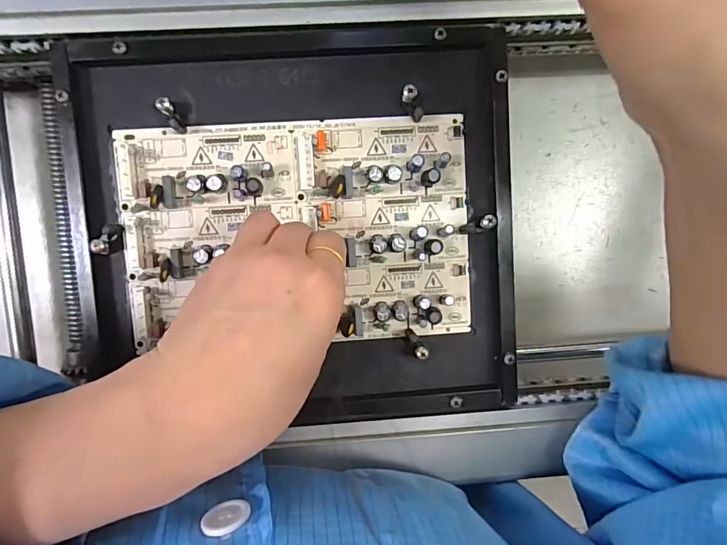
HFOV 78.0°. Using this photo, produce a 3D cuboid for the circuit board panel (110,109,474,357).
[{"bbox_3d":[-0.039,-0.024,0.274,0.206,0.018,0.133,-3,99,-2],"label":"circuit board panel"}]

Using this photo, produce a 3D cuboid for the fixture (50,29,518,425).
[{"bbox_3d":[-0.040,-0.023,0.273,0.260,0.019,0.228,-3,99,-2],"label":"fixture"}]

